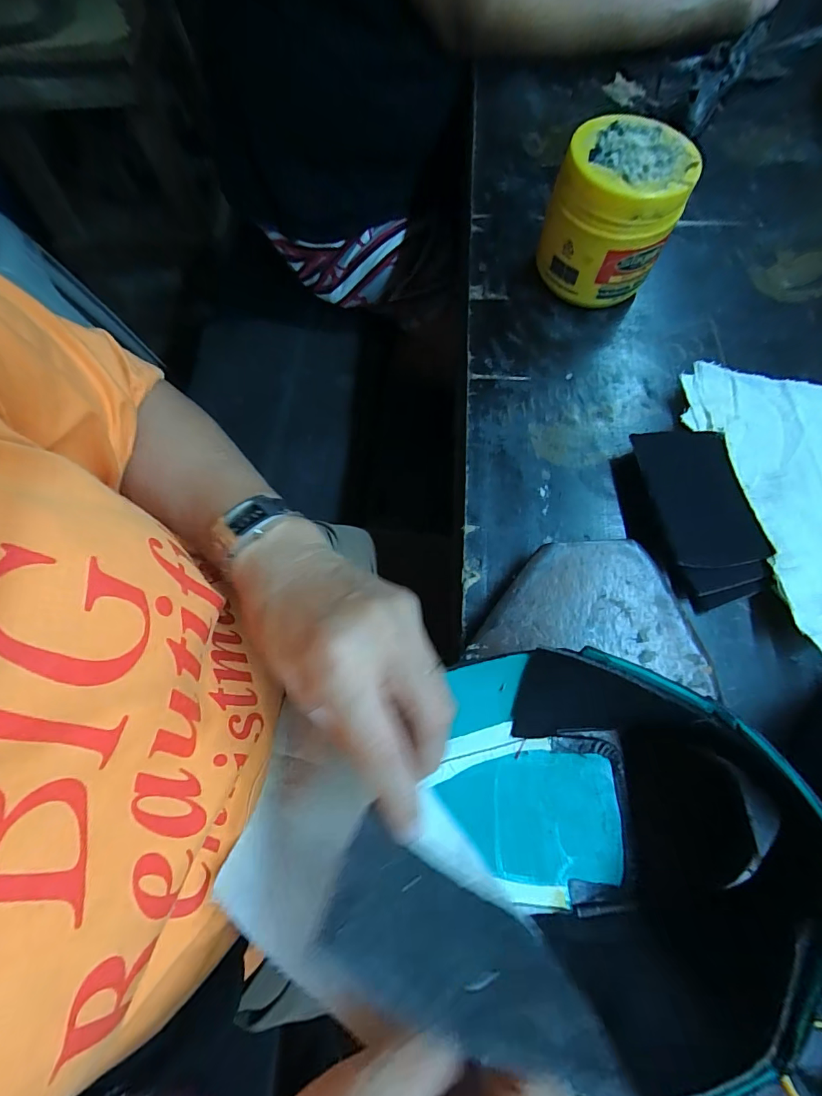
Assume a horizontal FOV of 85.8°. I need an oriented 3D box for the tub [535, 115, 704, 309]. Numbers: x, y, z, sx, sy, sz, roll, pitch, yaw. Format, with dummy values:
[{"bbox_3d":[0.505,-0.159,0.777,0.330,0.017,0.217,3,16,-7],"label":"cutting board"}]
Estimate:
[{"bbox_3d":[0.156,-0.254,0.348,0.088,0.104,0.081,0,73,1],"label":"tub"}]

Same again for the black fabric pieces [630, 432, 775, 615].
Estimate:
[{"bbox_3d":[0.209,-0.025,0.316,0.070,0.017,0.130,-8,73,-1],"label":"black fabric pieces"}]

